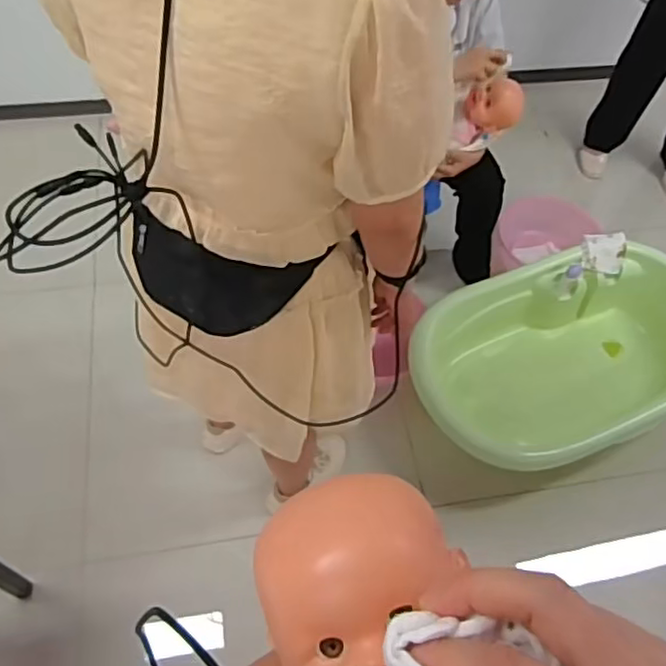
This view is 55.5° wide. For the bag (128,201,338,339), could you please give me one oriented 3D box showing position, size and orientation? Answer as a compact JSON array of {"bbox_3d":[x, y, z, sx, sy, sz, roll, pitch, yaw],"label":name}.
[{"bbox_3d":[-0.140,-0.069,0.800,0.236,0.121,0.090,11,56,3],"label":"bag"}]

